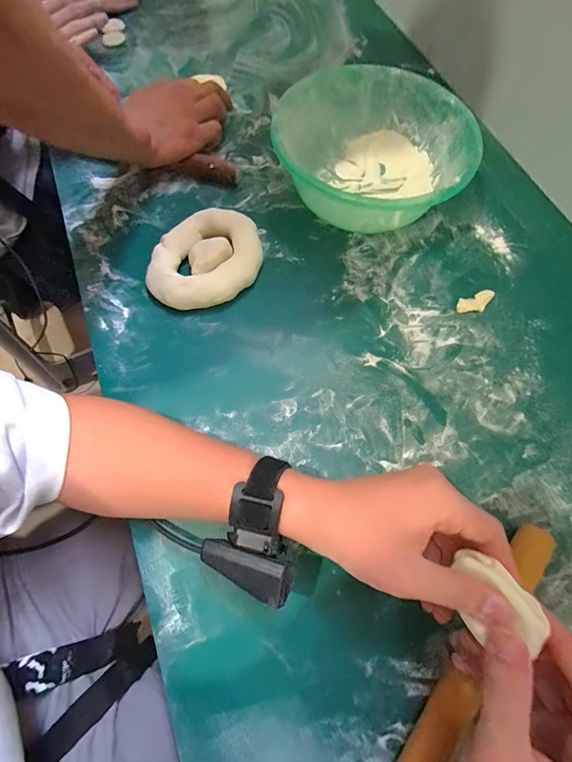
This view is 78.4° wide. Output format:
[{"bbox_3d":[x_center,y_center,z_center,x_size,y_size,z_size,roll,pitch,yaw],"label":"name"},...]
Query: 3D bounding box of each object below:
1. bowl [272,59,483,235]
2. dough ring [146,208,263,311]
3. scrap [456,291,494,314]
[{"bbox_3d":[0.101,-0.270,0.428,0.217,0.083,0.217,10,69,3],"label":"bowl"},{"bbox_3d":[-0.091,-0.137,0.399,0.120,0.032,0.119,0,69,-1],"label":"dough ring"},{"bbox_3d":[0.215,-0.089,0.398,0.045,0.008,0.021,-17,70,-8],"label":"scrap"}]

